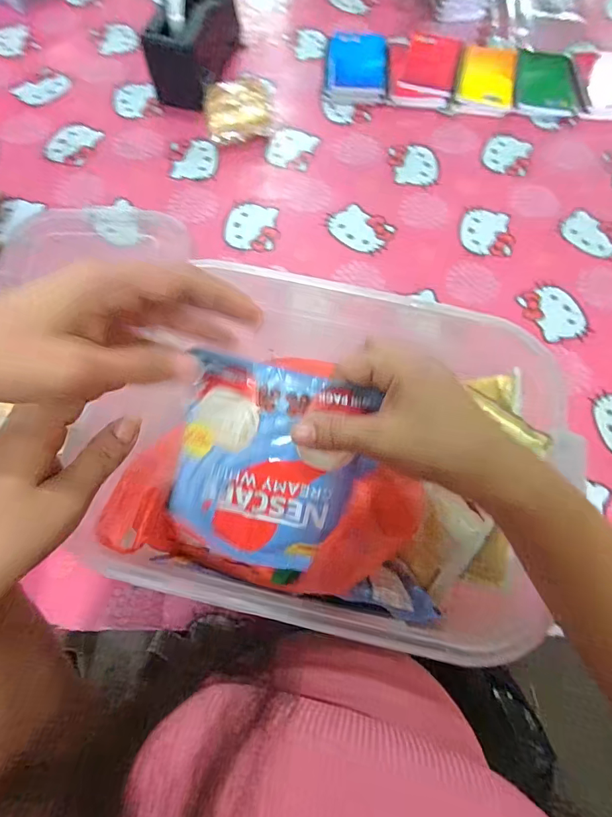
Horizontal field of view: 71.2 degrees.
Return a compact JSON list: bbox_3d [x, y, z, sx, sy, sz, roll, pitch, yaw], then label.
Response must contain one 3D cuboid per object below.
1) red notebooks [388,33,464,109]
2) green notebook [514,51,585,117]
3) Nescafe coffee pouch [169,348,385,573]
[{"bbox_3d":[0.184,-0.527,0.672,0.108,0.030,0.139,7,70,1],"label":"red notebooks"},{"bbox_3d":[0.374,-0.507,0.670,0.104,0.022,0.122,1,70,-1],"label":"green notebook"},{"bbox_3d":[-0.025,0.039,0.268,0.112,0.014,0.130,14,106,3],"label":"Nescafe coffee pouch"}]

